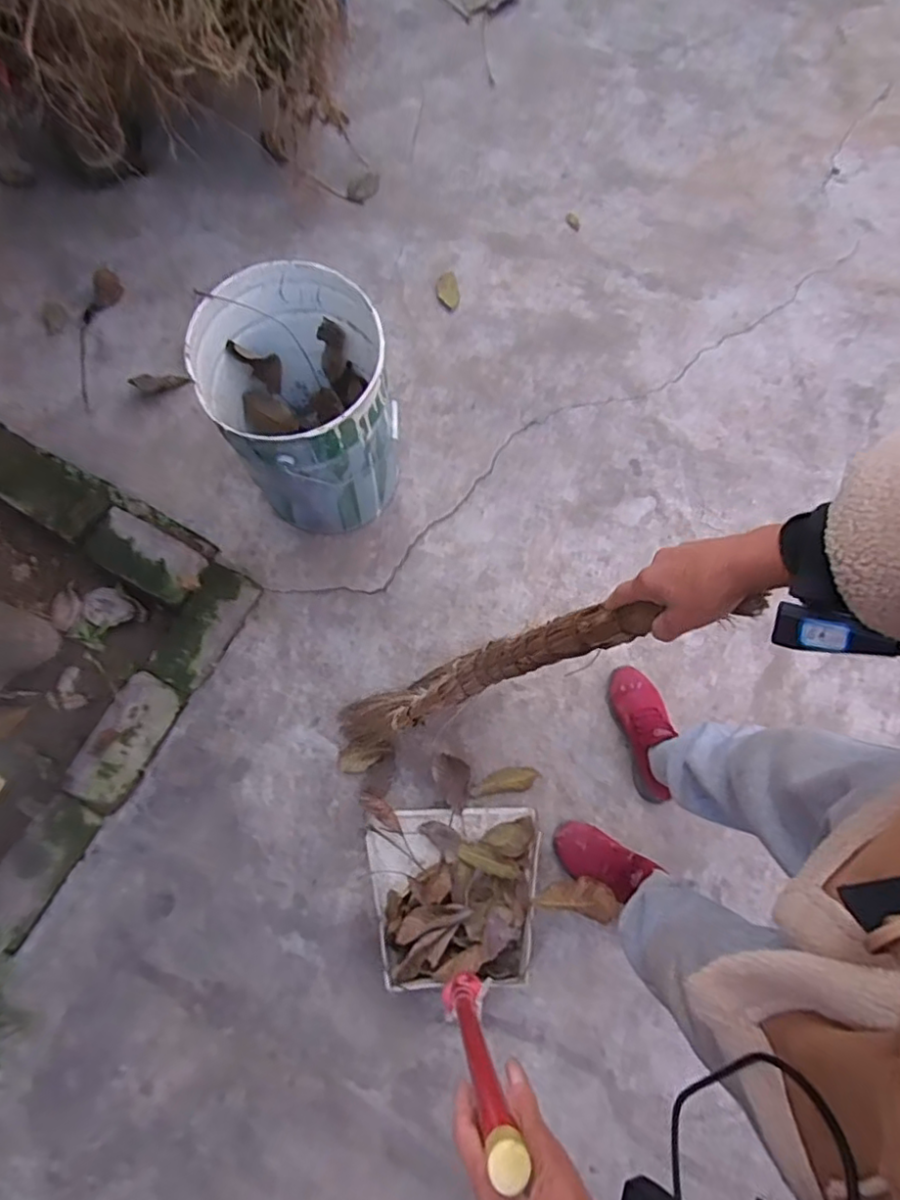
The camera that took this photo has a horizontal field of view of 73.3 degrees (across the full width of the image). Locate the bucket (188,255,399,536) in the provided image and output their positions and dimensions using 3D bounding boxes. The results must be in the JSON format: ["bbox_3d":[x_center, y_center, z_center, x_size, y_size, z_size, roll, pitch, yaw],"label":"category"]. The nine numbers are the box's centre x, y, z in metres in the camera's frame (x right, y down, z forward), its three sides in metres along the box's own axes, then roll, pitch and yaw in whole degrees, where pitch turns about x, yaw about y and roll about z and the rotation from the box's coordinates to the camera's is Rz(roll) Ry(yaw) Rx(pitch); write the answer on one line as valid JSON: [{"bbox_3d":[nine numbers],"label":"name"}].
[{"bbox_3d":[-0.231,-0.308,1.015,0.265,0.369,0.300,-22,75,-7],"label":"bucket"}]

